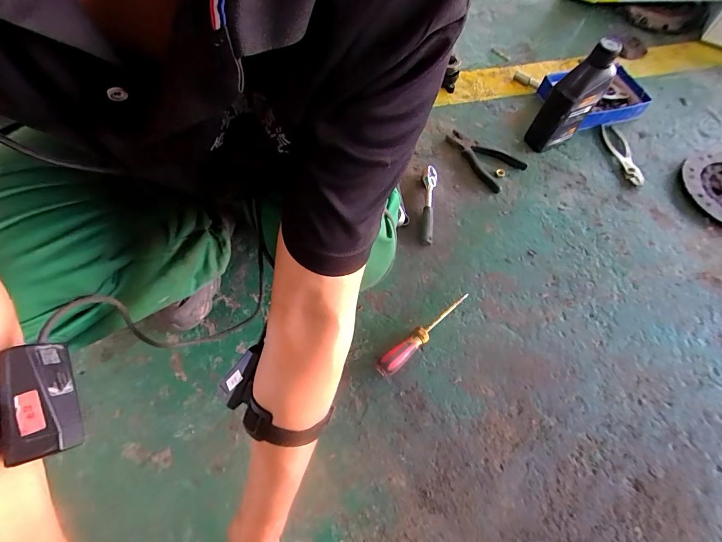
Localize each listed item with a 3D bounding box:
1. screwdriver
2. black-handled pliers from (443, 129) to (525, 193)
[{"bbox_3d":[0.112,0.109,0.604,0.212,0.030,0.032,-37,72,-18],"label":"screwdriver"},{"bbox_3d":[0.277,-0.265,0.784,0.100,0.018,0.177,-36,72,-18],"label":"black-handled pliers"}]

